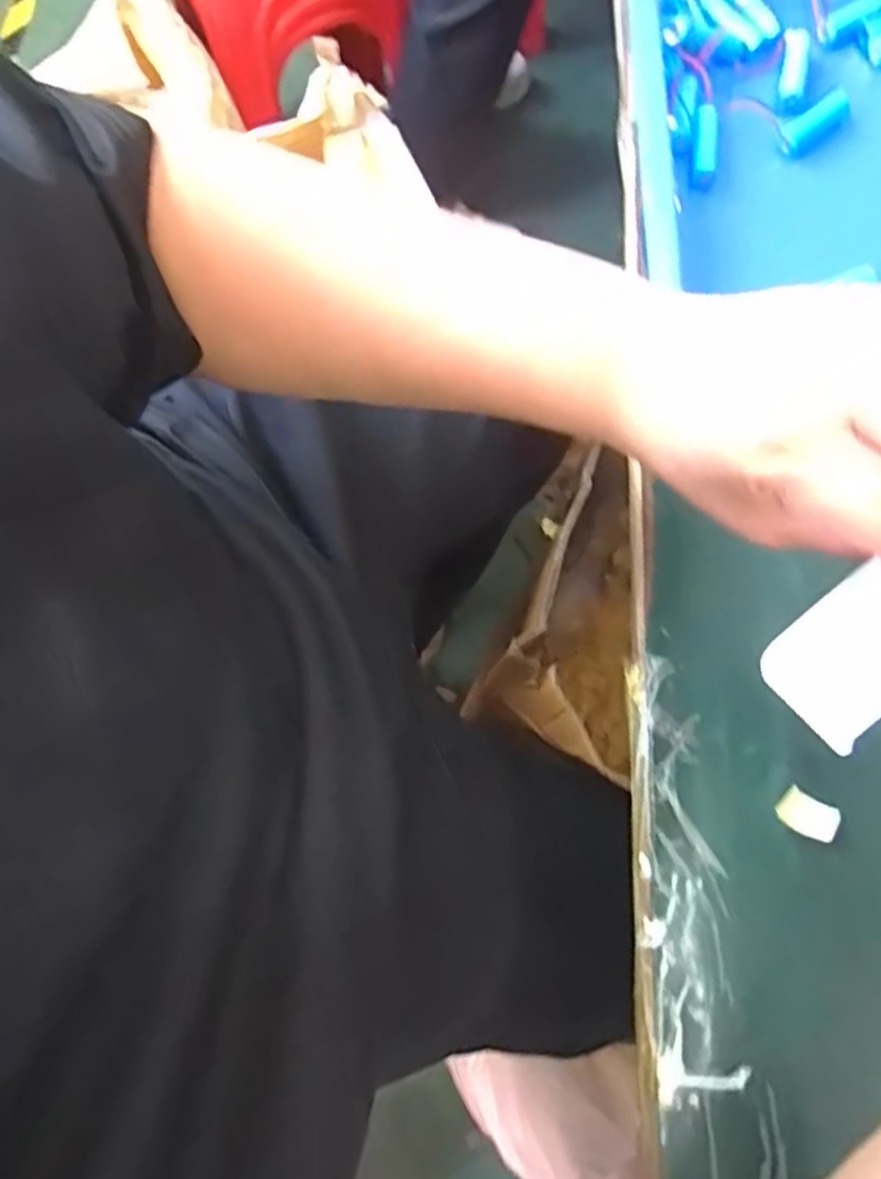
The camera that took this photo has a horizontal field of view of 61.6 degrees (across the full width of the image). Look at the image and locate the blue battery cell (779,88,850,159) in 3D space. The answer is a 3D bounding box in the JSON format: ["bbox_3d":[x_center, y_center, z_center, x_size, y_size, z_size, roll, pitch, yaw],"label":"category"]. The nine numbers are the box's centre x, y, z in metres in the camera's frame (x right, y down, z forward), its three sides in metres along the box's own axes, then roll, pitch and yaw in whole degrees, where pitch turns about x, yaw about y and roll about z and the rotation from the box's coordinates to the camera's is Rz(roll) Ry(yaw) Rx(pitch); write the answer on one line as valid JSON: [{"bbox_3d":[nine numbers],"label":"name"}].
[{"bbox_3d":[0.233,-0.286,0.459,0.049,0.016,0.019,-34,78,-12],"label":"blue battery cell"}]

